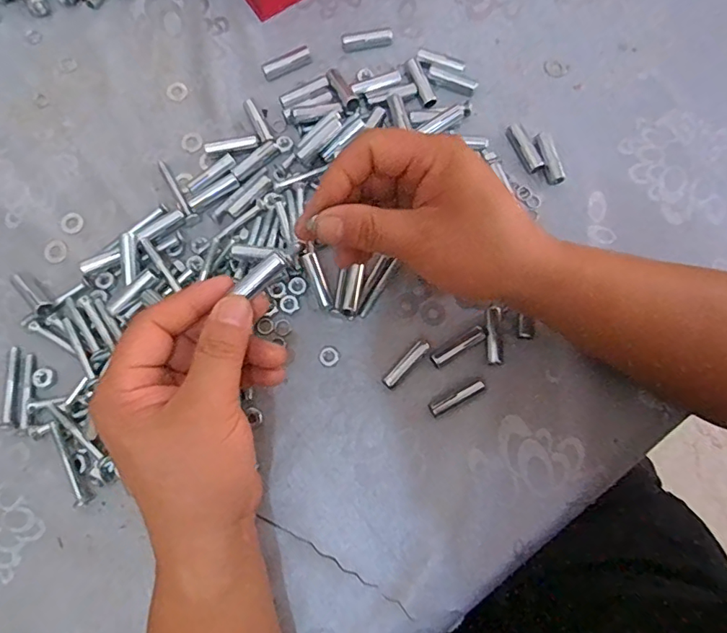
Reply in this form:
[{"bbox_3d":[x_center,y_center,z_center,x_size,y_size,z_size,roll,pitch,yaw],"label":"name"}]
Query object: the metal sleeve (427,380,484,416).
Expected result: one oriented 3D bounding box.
[{"bbox_3d":[0.062,0.054,0.340,0.039,0.006,0.008,-27,79,-7],"label":"metal sleeve"}]

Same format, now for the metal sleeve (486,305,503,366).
[{"bbox_3d":[0.089,0.013,0.348,0.010,0.005,0.039,0,77,-1],"label":"metal sleeve"}]

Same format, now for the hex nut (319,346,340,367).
[{"bbox_3d":[-0.023,0.027,0.349,0.014,0.004,0.013,-24,78,-6],"label":"hex nut"}]

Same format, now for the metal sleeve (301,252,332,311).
[{"bbox_3d":[-0.031,-0.025,0.351,0.009,0.006,0.040,-23,93,-6],"label":"metal sleeve"}]

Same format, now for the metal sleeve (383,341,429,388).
[{"bbox_3d":[0.029,0.032,0.344,0.008,0.010,0.039,43,80,8],"label":"metal sleeve"}]

